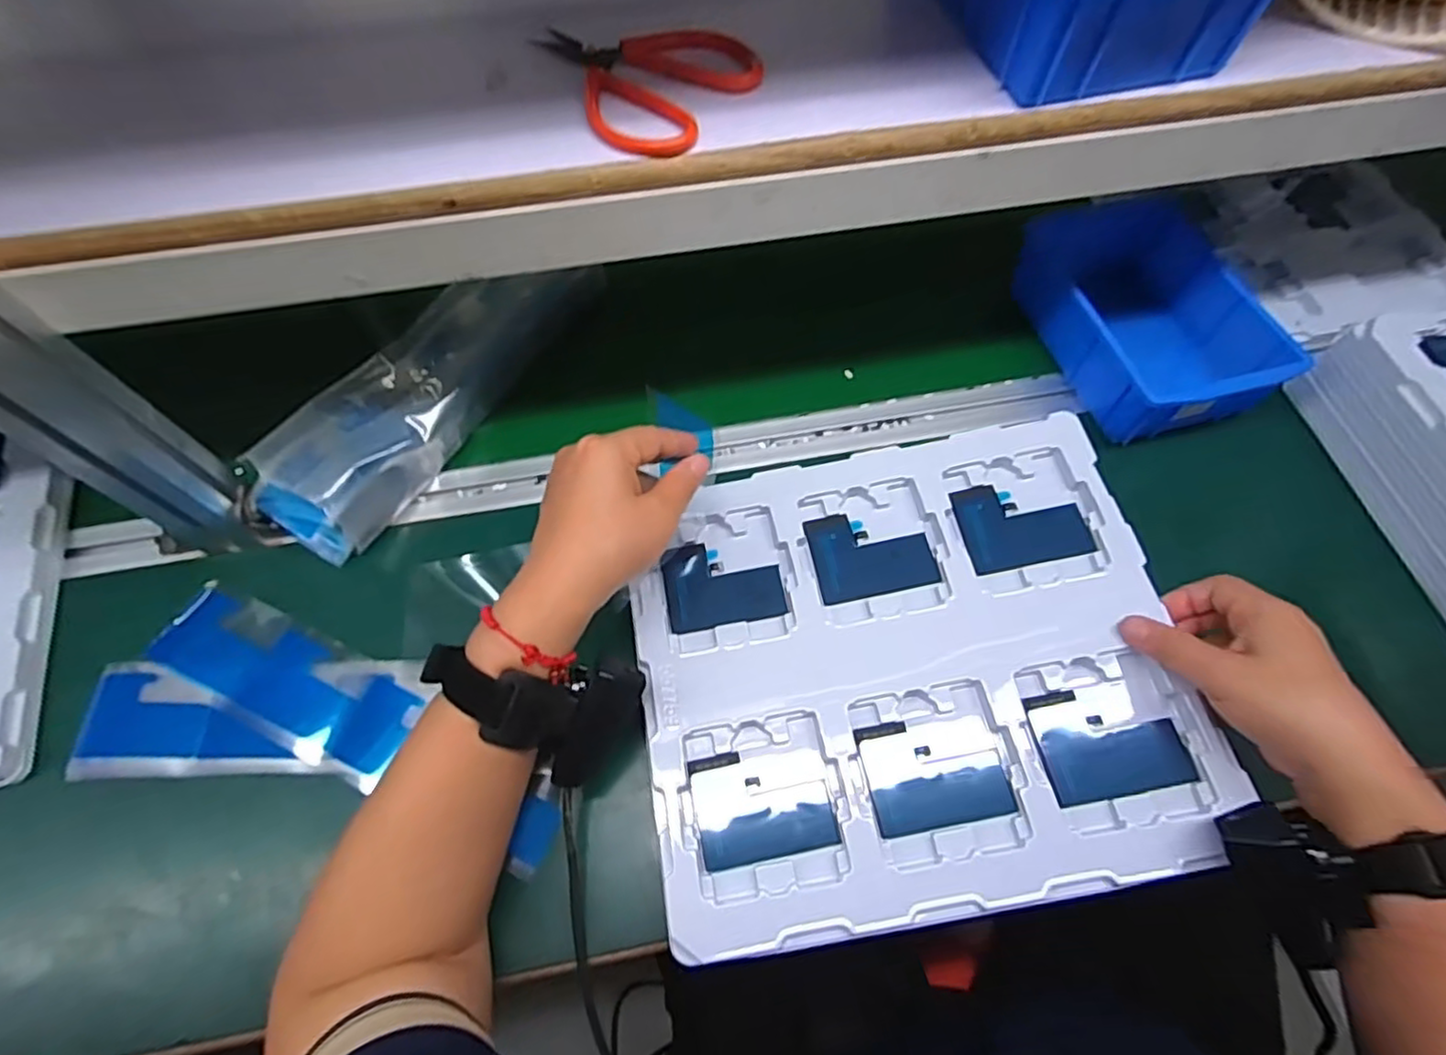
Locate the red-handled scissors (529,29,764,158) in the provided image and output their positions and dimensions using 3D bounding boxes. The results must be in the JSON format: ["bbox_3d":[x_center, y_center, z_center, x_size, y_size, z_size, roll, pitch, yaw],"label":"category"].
[{"bbox_3d":[-0.048,-0.241,0.356,0.115,0.011,0.093,31,66,15],"label":"red-handled scissors"}]

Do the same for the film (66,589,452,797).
[{"bbox_3d":[-0.298,0.112,0.428,0.202,0.008,0.116,14,64,6],"label":"film"}]

